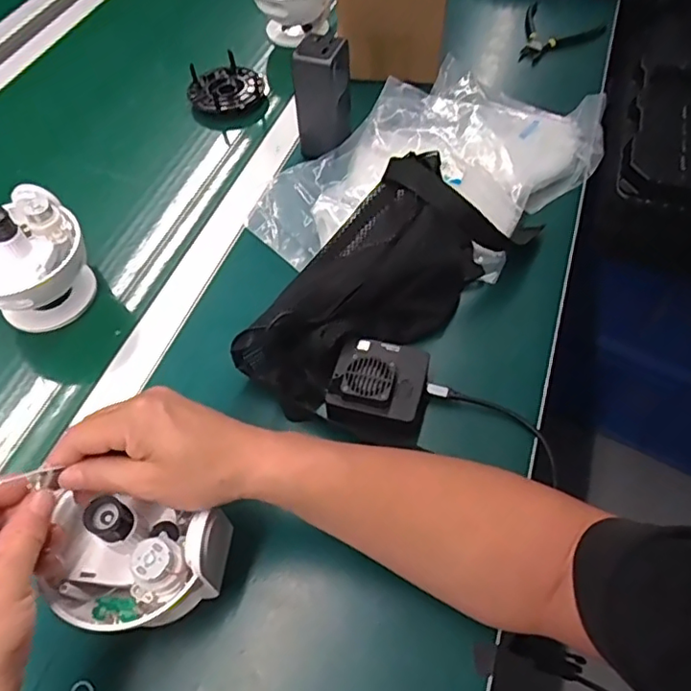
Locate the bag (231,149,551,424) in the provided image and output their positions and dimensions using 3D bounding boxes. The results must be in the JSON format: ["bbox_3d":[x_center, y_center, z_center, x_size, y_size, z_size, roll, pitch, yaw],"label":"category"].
[{"bbox_3d":[0.032,-0.072,0.540,0.308,0.098,0.130,-40,66,-21],"label":"bag"}]

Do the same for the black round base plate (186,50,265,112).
[{"bbox_3d":[-0.159,-0.335,0.764,0.092,0.041,0.088,0,58,0],"label":"black round base plate"}]

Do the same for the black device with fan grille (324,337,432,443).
[{"bbox_3d":[0.032,0.036,0.505,0.082,0.054,0.081,17,60,11],"label":"black device with fan grille"}]

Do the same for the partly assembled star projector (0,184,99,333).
[{"bbox_3d":[-0.324,-0.087,0.570,0.137,0.128,0.112,33,64,19],"label":"partly assembled star projector"}]

